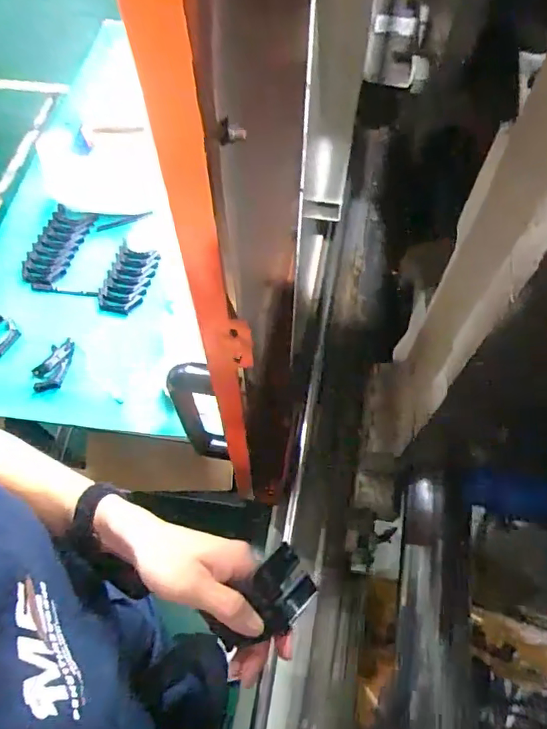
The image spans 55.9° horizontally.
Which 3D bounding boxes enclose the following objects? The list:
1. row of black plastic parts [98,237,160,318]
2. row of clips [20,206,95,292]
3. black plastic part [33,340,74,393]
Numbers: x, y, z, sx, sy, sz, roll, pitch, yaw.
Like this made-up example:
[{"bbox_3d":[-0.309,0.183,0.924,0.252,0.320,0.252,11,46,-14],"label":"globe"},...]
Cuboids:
[{"bbox_3d":[-0.295,-0.171,1.044,0.092,0.021,0.152,14,63,8],"label":"row of black plastic parts"},{"bbox_3d":[-0.453,-0.242,1.067,0.088,0.026,0.190,15,63,9],"label":"row of clips"},{"bbox_3d":[-0.406,0.001,0.953,0.051,0.017,0.107,12,62,7],"label":"black plastic part"}]

